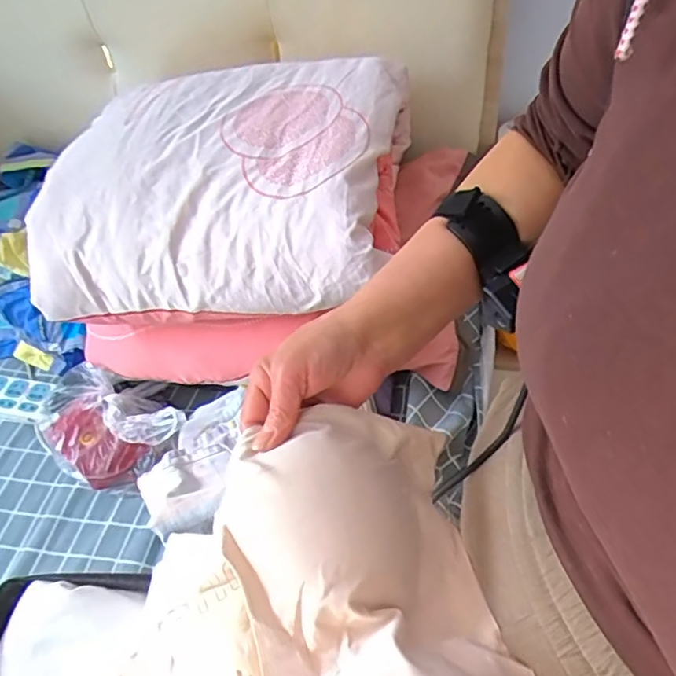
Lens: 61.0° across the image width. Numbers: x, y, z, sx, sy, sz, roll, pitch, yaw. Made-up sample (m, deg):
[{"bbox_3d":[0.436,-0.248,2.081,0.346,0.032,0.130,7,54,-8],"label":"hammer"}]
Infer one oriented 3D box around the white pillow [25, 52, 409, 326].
[{"bbox_3d":[-0.151,-0.219,0.772,0.452,0.158,0.361,1,48,8],"label":"white pillow"}]

